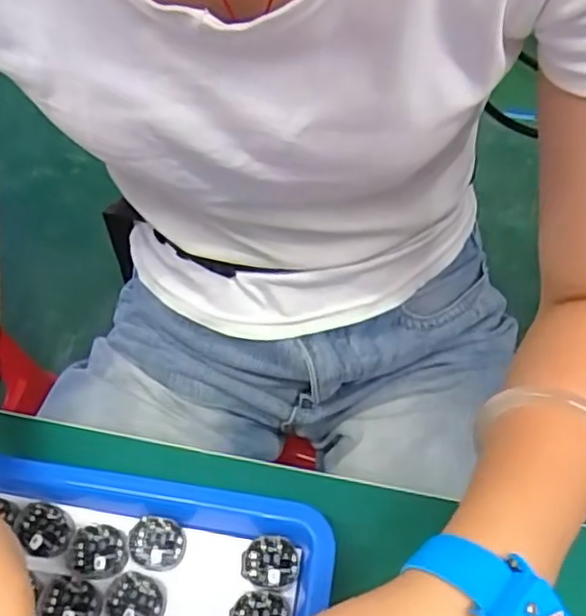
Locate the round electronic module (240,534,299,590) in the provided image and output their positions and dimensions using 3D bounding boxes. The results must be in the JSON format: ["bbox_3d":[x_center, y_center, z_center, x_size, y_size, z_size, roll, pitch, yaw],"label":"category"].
[{"bbox_3d":[-0.012,0.128,0.329,0.028,0.004,0.025,6,58,3],"label":"round electronic module"}]

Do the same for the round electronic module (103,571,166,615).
[{"bbox_3d":[-0.078,0.145,0.322,0.029,0.004,0.026,6,58,4],"label":"round electronic module"}]

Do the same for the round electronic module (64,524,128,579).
[{"bbox_3d":[-0.100,0.124,0.331,0.031,0.004,0.025,1,58,1],"label":"round electronic module"}]

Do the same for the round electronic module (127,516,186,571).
[{"bbox_3d":[-0.070,0.121,0.336,0.028,0.006,0.025,18,60,11],"label":"round electronic module"}]

